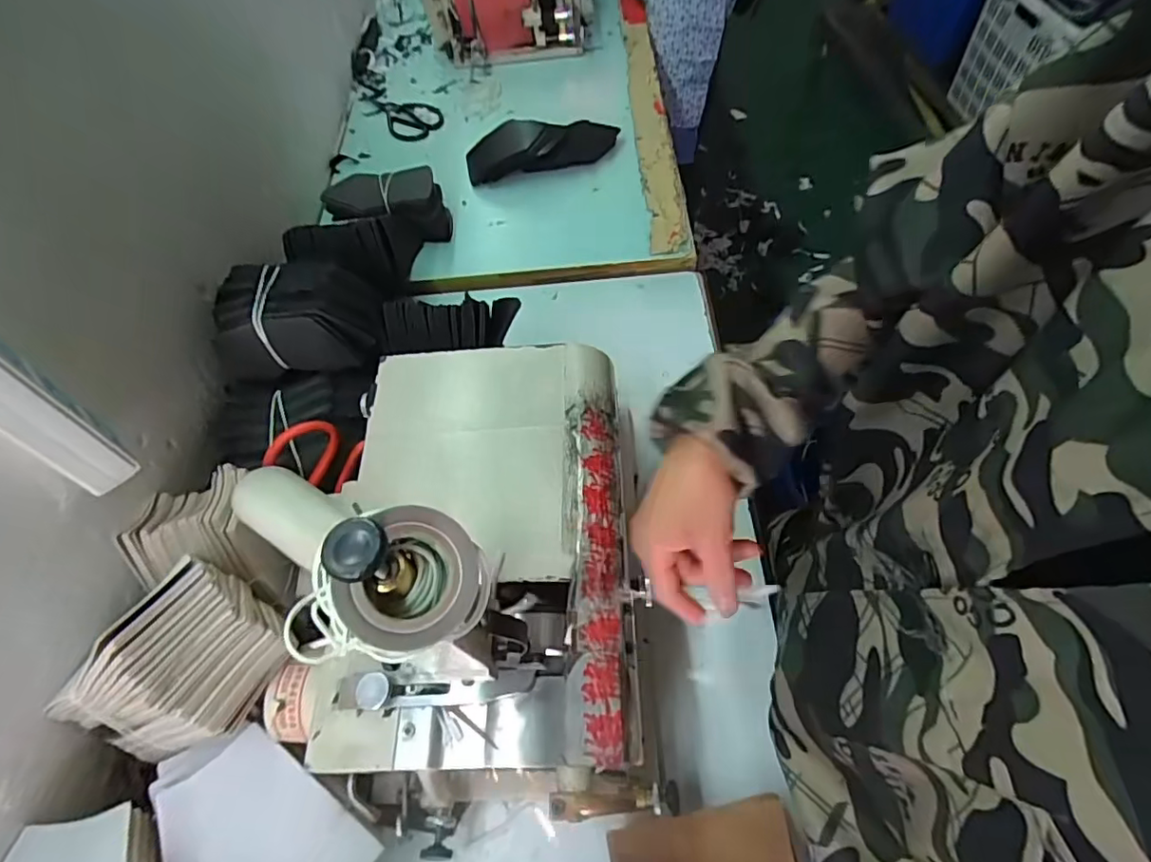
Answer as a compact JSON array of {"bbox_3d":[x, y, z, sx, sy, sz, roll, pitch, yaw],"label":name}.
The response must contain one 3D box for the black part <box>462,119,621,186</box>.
[{"bbox_3d":[-0.050,-0.428,0.864,0.234,0.049,0.085,-7,61,0],"label":"black part"}]

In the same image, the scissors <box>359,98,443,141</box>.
[{"bbox_3d":[-0.306,-0.554,0.973,0.094,0.011,0.185,-38,65,-16],"label":"scissors"}]

